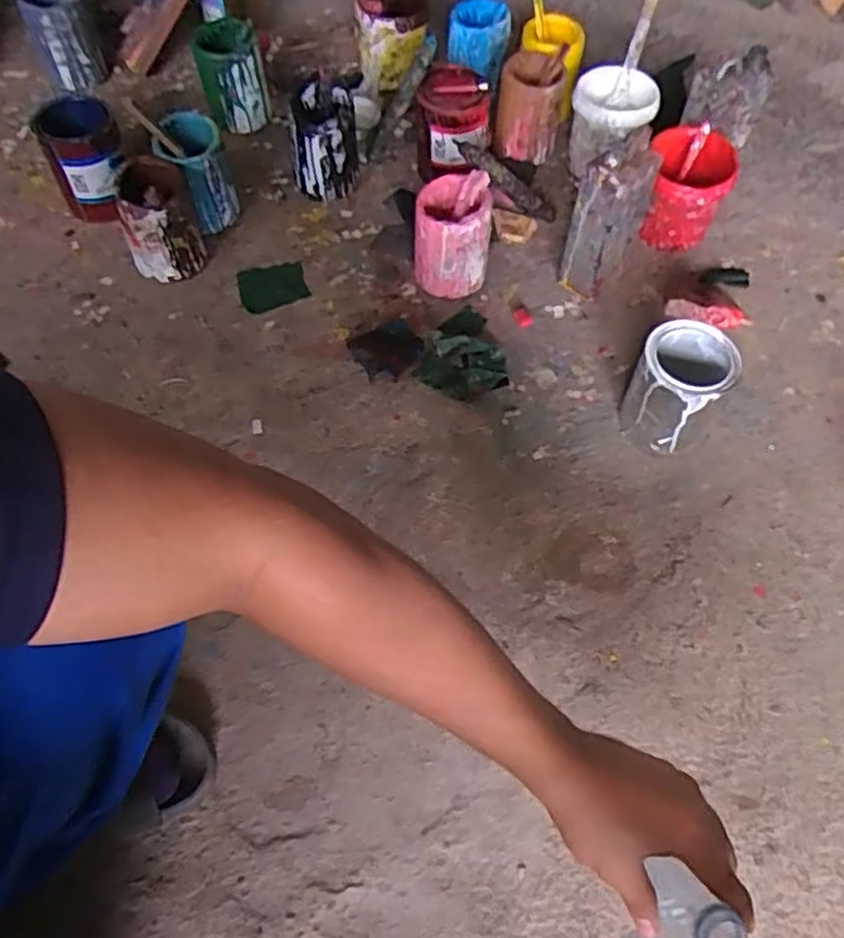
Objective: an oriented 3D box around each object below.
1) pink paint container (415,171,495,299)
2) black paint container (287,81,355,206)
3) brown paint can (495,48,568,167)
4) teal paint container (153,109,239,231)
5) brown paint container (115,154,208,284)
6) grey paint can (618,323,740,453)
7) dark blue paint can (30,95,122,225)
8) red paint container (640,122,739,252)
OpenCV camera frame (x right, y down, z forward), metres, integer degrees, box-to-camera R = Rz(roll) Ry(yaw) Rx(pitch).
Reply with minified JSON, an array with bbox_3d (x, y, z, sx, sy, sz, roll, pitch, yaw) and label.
[{"bbox_3d":[0.043,-0.321,0.993,0.102,0.126,0.096,5,59,2],"label":"pink paint container"},{"bbox_3d":[-0.146,-0.491,1.096,0.099,0.145,0.100,-3,59,-3],"label":"black paint container"},{"bbox_3d":[0.165,-0.553,1.107,0.098,0.122,0.109,8,59,3],"label":"brown paint can"},{"bbox_3d":[-0.322,-0.424,1.034,0.090,0.129,0.109,-15,61,-10],"label":"teal paint container"},{"bbox_3d":[-0.367,-0.350,0.987,0.102,0.145,0.112,-25,63,-16],"label":"brown paint container"},{"bbox_3d":[0.309,-0.097,0.878,0.106,0.130,0.106,1,59,-1],"label":"grey paint can"},{"bbox_3d":[-0.474,-0.440,1.027,0.102,0.142,0.098,1,59,-1],"label":"dark blue paint can"},{"bbox_3d":[0.382,-0.400,1.058,0.125,0.135,0.135,24,61,12],"label":"red paint container"}]

